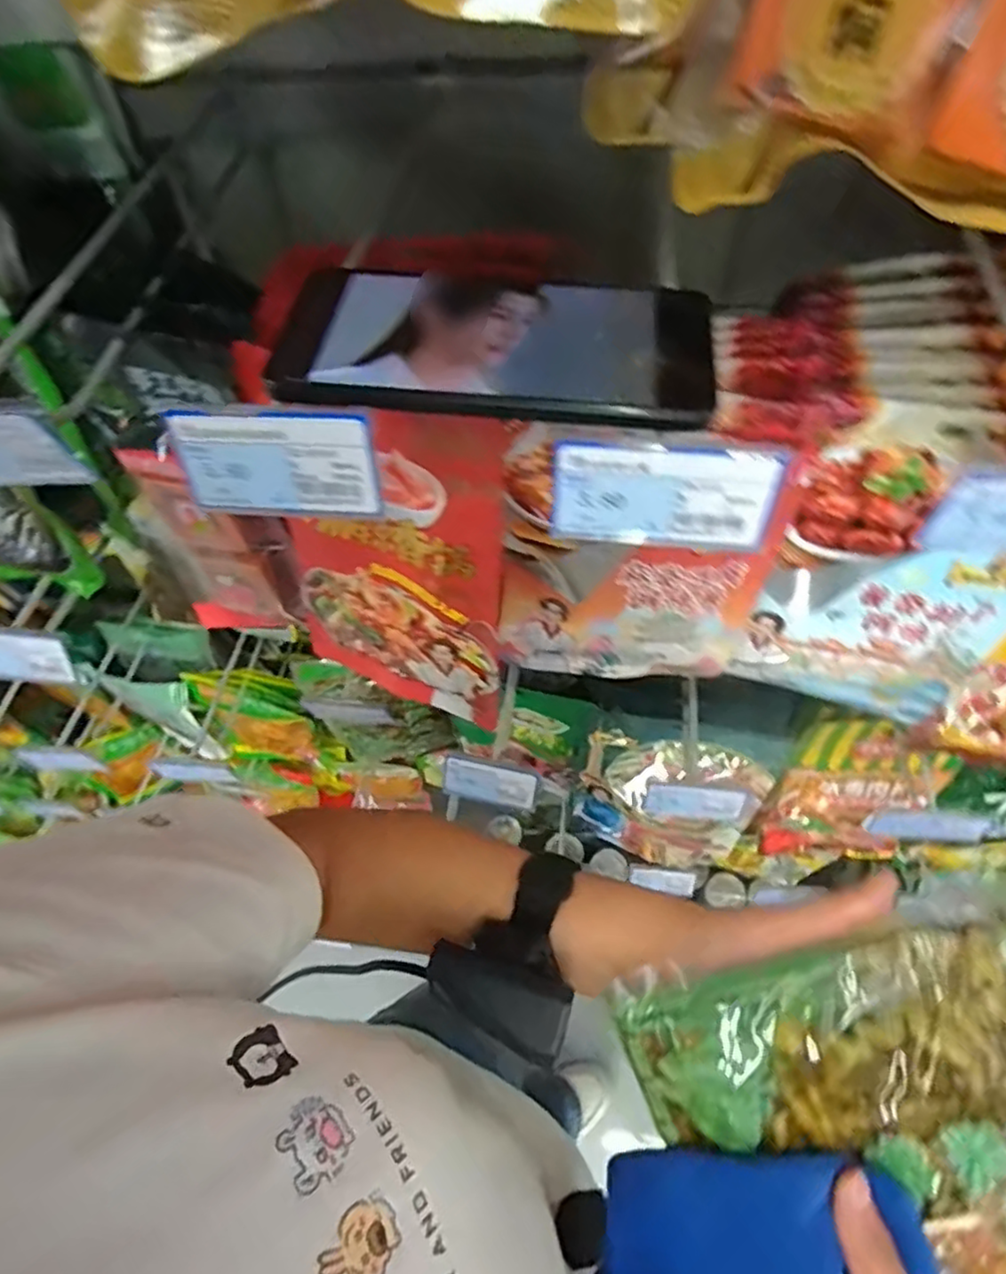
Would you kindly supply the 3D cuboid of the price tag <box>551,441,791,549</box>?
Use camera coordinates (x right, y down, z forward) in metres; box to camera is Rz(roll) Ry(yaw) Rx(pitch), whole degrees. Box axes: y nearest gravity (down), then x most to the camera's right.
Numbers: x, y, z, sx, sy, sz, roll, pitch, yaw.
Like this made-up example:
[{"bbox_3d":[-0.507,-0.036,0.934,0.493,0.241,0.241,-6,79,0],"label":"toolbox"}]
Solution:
[{"bbox_3d":[0.059,-0.050,0.243,0.078,0.041,0.004,5,46,7],"label":"price tag"}]

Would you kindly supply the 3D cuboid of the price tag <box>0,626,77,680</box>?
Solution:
[{"bbox_3d":[-0.351,0.012,0.467,0.087,0.049,0.011,2,42,5],"label":"price tag"}]

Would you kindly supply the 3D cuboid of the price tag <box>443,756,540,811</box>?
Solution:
[{"bbox_3d":[-0.010,0.125,0.559,0.080,0.043,0.007,12,32,1],"label":"price tag"}]

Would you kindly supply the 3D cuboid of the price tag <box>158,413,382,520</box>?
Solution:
[{"bbox_3d":[-0.087,-0.064,0.252,0.080,0.041,0.006,3,39,10],"label":"price tag"}]

